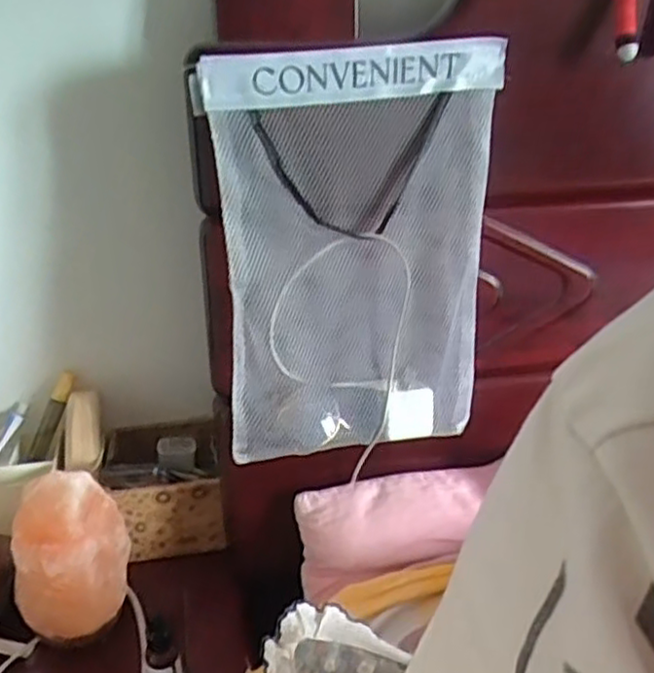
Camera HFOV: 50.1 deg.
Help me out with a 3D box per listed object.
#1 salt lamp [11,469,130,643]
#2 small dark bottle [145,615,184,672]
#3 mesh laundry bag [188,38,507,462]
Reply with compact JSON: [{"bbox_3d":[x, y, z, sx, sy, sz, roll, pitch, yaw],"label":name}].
[{"bbox_3d":[-0.235,0.201,0.644,0.095,0.160,0.073,-8,31,-15],"label":"salt lamp"},{"bbox_3d":[-0.145,0.283,0.620,0.031,0.073,0.025,-9,31,-17],"label":"small dark bottle"},{"bbox_3d":[0.023,-0.059,0.598,0.244,0.335,0.070,-3,30,-7],"label":"mesh laundry bag"}]

